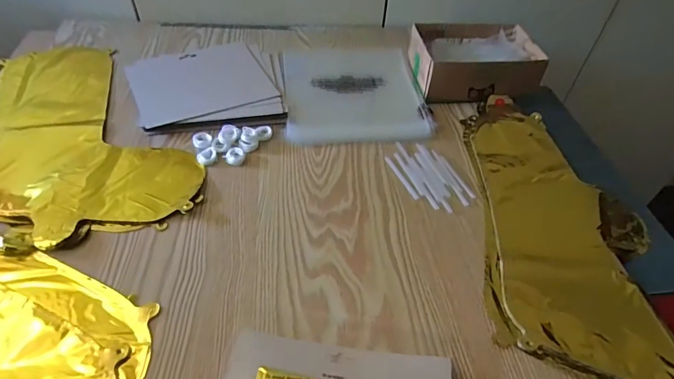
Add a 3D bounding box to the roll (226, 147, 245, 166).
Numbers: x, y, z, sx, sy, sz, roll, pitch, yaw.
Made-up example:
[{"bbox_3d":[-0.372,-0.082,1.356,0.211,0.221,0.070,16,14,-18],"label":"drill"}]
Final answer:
[{"bbox_3d":[-0.131,-0.044,0.537,0.022,0.007,0.025,2,47,-1],"label":"roll"}]

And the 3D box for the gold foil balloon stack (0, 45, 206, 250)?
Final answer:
[{"bbox_3d":[-0.359,-0.078,0.556,0.217,0.015,0.422,-29,55,-26],"label":"gold foil balloon stack"}]

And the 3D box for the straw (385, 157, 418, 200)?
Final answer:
[{"bbox_3d":[0.082,-0.017,0.534,0.007,0.004,0.080,-16,50,-17],"label":"straw"}]

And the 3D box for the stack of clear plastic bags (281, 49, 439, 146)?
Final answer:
[{"bbox_3d":[0.022,-0.165,0.661,0.205,0.011,0.253,-4,47,-7],"label":"stack of clear plastic bags"}]

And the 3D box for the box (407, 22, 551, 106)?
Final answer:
[{"bbox_3d":[0.220,-0.206,0.670,0.190,0.062,0.147,-4,47,-6],"label":"box"}]

